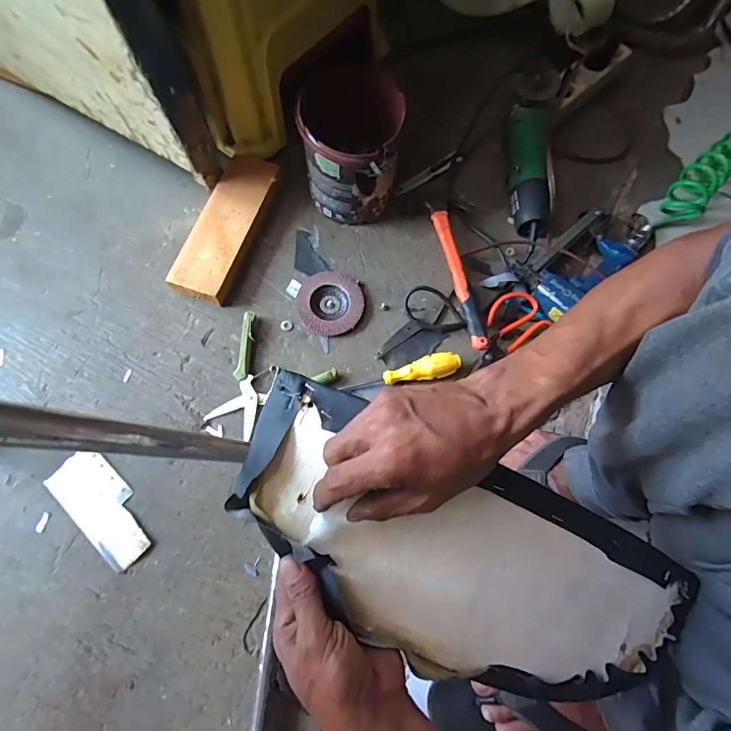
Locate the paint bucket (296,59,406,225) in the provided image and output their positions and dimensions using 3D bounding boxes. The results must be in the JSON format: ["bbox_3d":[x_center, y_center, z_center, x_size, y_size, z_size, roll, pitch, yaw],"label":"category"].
[{"bbox_3d":[-0.022,-0.309,0.609,0.132,0.157,0.160,-2,73,-3],"label":"paint bucket"}]

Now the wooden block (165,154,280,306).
[{"bbox_3d":[-0.205,-0.208,0.632,0.083,0.038,0.243,20,73,4],"label":"wooden block"}]

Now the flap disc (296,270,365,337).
[{"bbox_3d":[-0.050,-0.092,0.618,0.094,0.014,0.097,1,73,-2],"label":"flap disc"}]

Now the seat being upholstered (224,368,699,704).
[{"bbox_3d":[0.082,0.160,0.342,0.395,0.037,0.158,26,74,-3],"label":"seat being upholstered"}]

